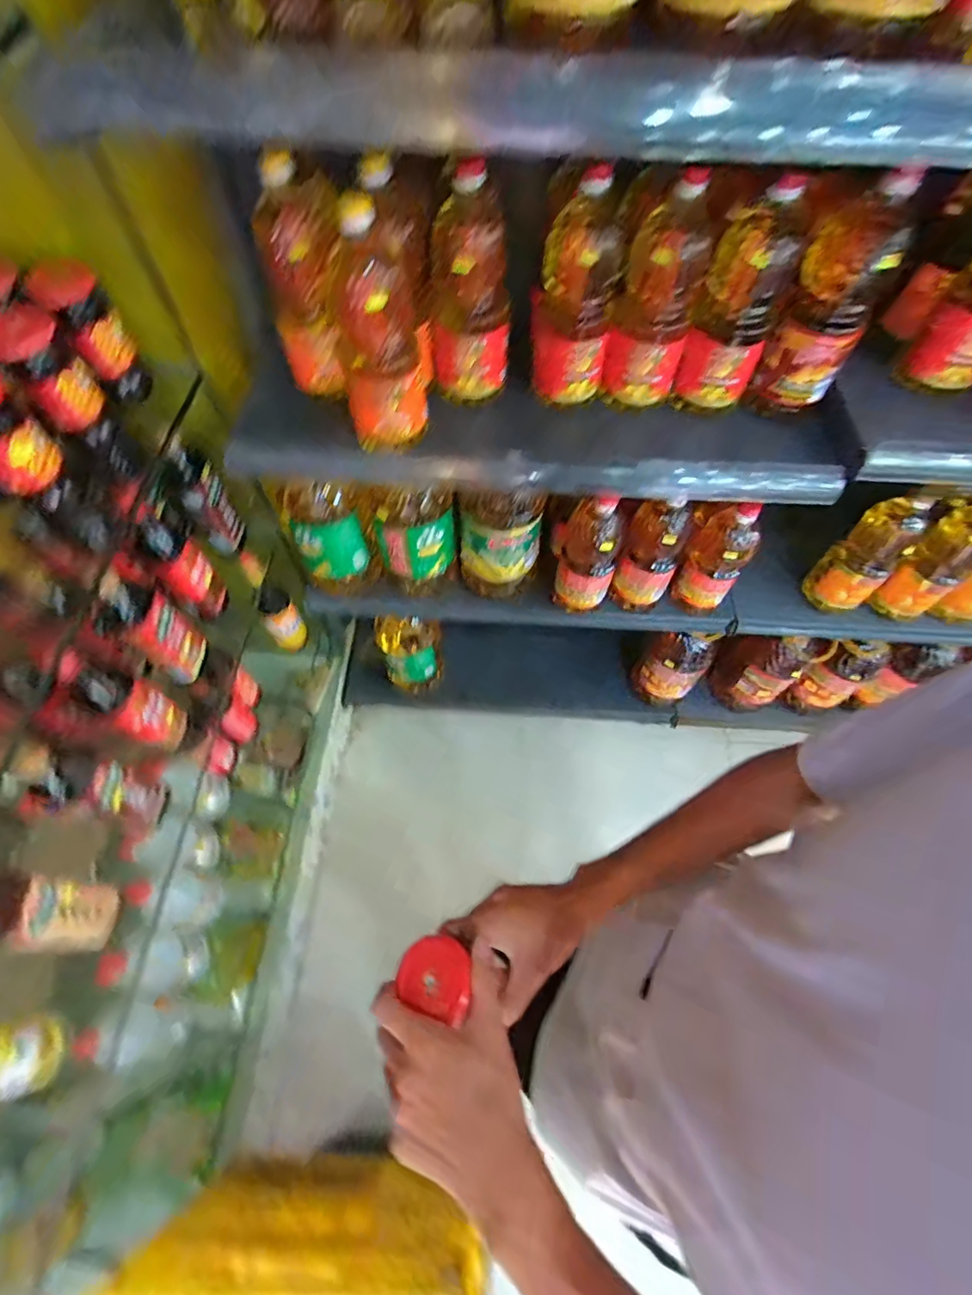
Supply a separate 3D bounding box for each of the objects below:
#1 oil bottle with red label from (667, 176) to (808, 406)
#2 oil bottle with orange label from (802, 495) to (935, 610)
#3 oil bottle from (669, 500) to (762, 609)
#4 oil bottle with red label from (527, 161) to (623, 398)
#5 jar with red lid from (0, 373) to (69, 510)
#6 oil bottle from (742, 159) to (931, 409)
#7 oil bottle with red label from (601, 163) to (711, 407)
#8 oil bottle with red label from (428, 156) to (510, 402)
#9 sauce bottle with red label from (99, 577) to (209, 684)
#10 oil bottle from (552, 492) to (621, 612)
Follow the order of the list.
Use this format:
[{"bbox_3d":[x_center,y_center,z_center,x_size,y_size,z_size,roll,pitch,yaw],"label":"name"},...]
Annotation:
[{"bbox_3d":[0.330,-0.446,0.693,0.105,0.244,0.089,18,63,10],"label":"oil bottle with red label"},{"bbox_3d":[0.688,-0.158,0.961,0.095,0.259,0.084,14,63,7],"label":"oil bottle with orange label"},{"bbox_3d":[0.416,-0.161,0.947,0.103,0.274,0.074,34,67,17],"label":"oil bottle"},{"bbox_3d":[0.120,-0.473,0.713,0.109,0.241,0.097,7,62,4],"label":"oil bottle with red label"},{"bbox_3d":[-0.482,-0.208,0.527,0.079,0.113,0.067,39,68,19],"label":"jar with red lid"},{"bbox_3d":[0.434,-0.434,0.662,0.106,0.245,0.083,30,66,15],"label":"oil bottle"},{"bbox_3d":[0.224,-0.455,0.694,0.106,0.241,0.079,14,63,7],"label":"oil bottle with red label"},{"bbox_3d":[-0.019,-0.464,0.710,0.108,0.247,0.083,-6,62,-3],"label":"oil bottle with red label"},{"bbox_3d":[-0.470,-0.033,0.737,0.072,0.202,0.071,34,67,17],"label":"sauce bottle with red label"},{"bbox_3d":[0.195,-0.198,0.977,0.112,0.316,0.122,11,62,6],"label":"oil bottle"}]

